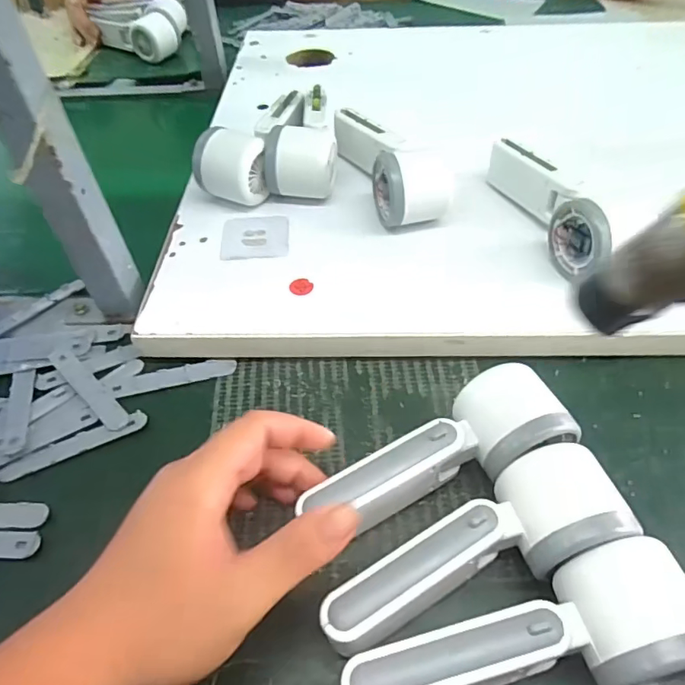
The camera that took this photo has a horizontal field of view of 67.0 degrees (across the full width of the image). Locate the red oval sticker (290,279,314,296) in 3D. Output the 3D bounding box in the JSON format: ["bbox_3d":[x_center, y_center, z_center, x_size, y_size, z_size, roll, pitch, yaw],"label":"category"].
[{"bbox_3d":[-0.032,-0.043,0.400,0.017,0.004,0.016,-37,57,-25],"label":"red oval sticker"}]

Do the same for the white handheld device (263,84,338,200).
[{"bbox_3d":[-0.040,-0.196,0.489,0.066,0.057,0.155,-3,49,1],"label":"white handheld device"}]

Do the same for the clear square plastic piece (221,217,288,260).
[{"bbox_3d":[-0.075,-0.092,0.443,0.056,0.004,0.054,-5,49,0],"label":"clear square plastic piece"}]

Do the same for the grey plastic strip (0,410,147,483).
[{"bbox_3d":[-0.179,0.069,0.348,0.093,0.005,0.017,-22,52,-15],"label":"grey plastic strip"}]

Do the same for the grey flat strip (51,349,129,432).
[{"bbox_3d":[-0.182,0.033,0.371,0.015,0.007,0.094,-38,57,-26],"label":"grey flat strip"}]

